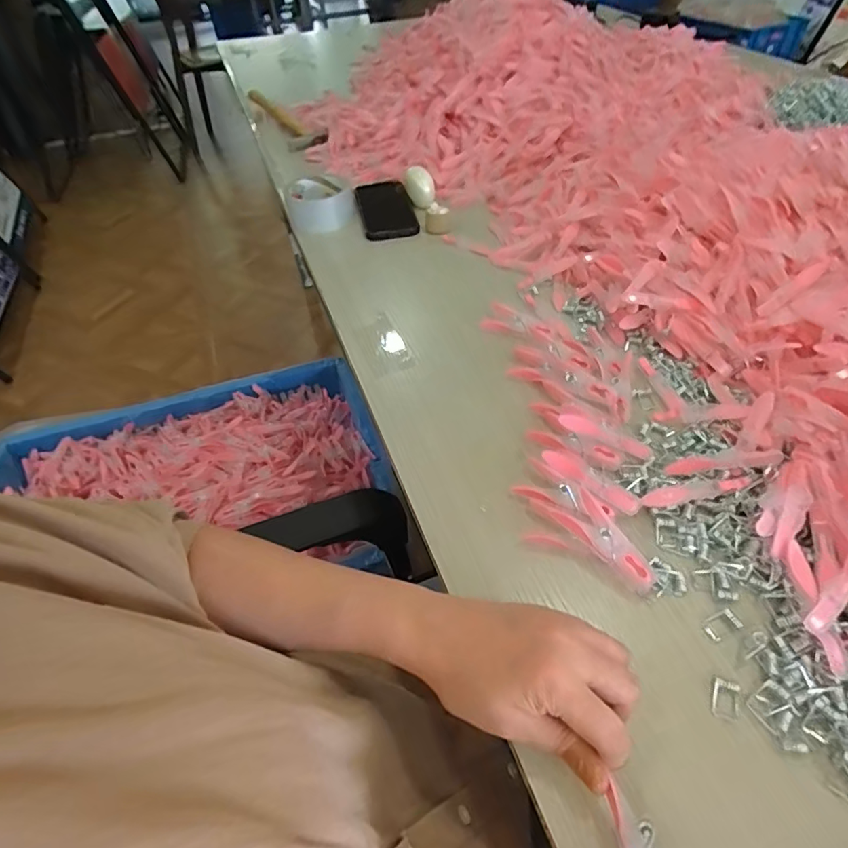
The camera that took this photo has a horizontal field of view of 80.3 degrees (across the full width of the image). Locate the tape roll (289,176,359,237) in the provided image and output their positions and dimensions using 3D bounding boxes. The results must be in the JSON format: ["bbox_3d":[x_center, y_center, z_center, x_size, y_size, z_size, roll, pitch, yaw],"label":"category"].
[{"bbox_3d":[-0.142,-0.300,0.688,0.088,0.041,0.098,-14,50,-9],"label":"tape roll"}]

